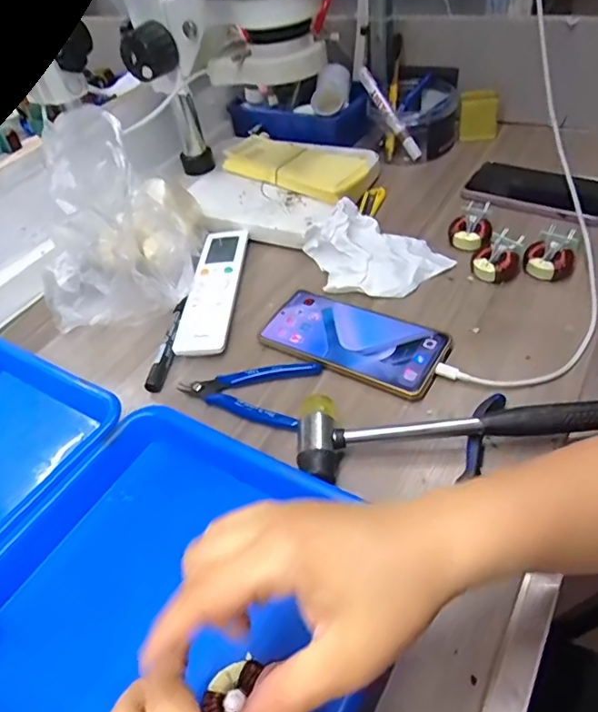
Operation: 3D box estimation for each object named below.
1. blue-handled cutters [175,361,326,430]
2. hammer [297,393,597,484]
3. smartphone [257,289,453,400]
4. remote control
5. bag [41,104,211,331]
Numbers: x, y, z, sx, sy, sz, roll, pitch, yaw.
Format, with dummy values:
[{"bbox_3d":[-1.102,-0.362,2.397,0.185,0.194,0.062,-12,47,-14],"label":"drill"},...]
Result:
[{"bbox_3d":[-0.047,0.026,0.448,0.116,0.012,0.067,7,48,16],"label":"blue-handled cutters"},{"bbox_3d":[0.128,0.042,0.376,0.256,0.041,0.066,-7,49,0],"label":"hammer"},{"bbox_3d":[0.049,-0.020,0.465,0.161,0.008,0.082,19,52,25],"label":"smartphone"},{"bbox_3d":[-0.088,-0.074,0.537,0.050,0.012,0.189,-3,46,7],"label":"remote control"},{"bbox_3d":[-0.185,-0.144,0.510,0.145,0.150,0.183,-8,46,2],"label":"bag"}]

